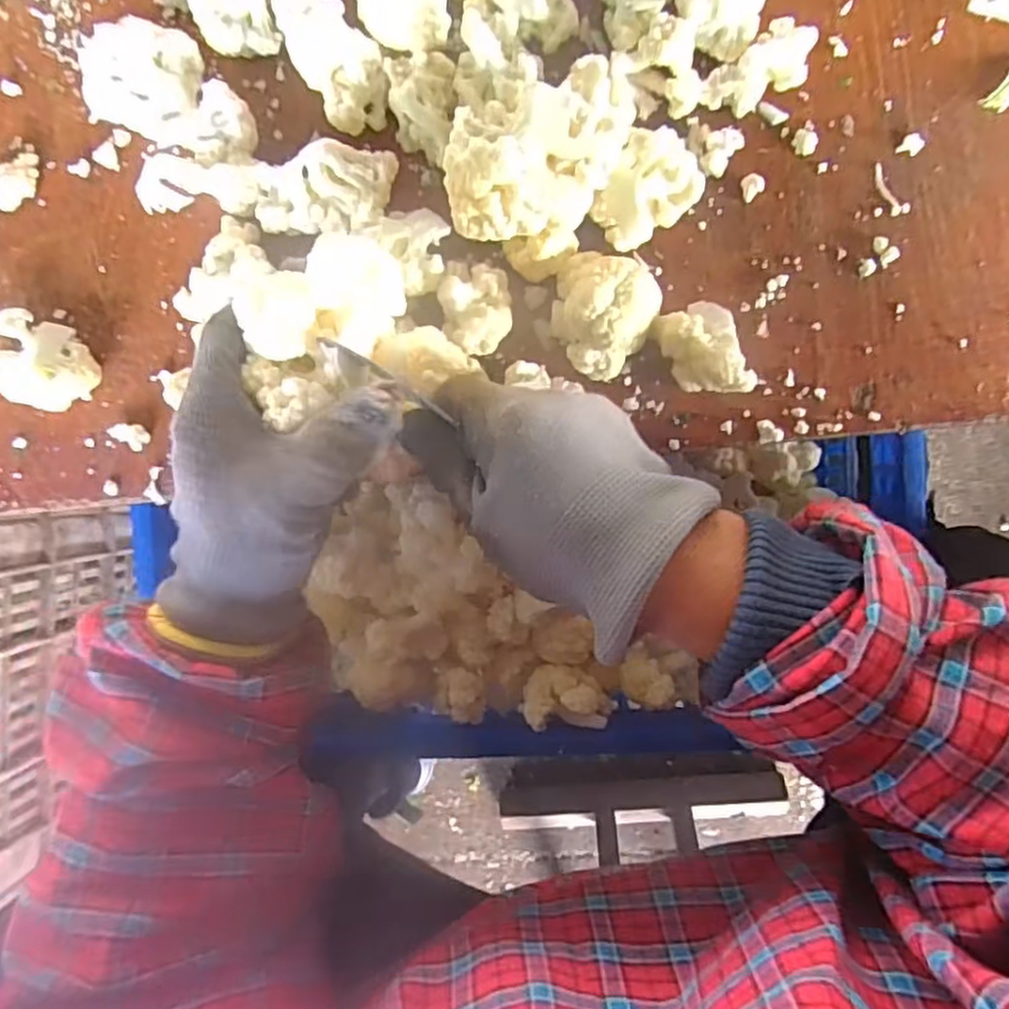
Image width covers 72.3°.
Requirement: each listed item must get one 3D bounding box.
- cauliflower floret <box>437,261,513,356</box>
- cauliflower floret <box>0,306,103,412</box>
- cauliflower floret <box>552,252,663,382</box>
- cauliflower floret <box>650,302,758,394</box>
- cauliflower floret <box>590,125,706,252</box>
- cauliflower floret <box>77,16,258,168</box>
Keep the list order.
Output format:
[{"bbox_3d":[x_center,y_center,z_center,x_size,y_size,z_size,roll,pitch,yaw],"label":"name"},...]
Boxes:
[{"bbox_3d":[-0.013,-0.098,0.350,0.033,0.038,0.047,-5,93,4],"label":"cauliflower floret"},{"bbox_3d":[-0.253,-0.077,0.383,0.058,0.029,0.047,19,94,3],"label":"cauliflower floret"},{"bbox_3d":[0.048,-0.093,0.345,0.050,0.038,0.056,15,94,3],"label":"cauliflower floret"},{"bbox_3d":[0.100,-0.076,0.344,0.036,0.030,0.049,-24,91,5],"label":"cauliflower floret"},{"bbox_3d":[0.069,-0.153,0.339,0.049,0.039,0.038,-42,90,5],"label":"cauliflower floret"},{"bbox_3d":[-0.170,-0.214,0.364,0.090,0.037,0.054,23,94,3],"label":"cauliflower floret"}]

